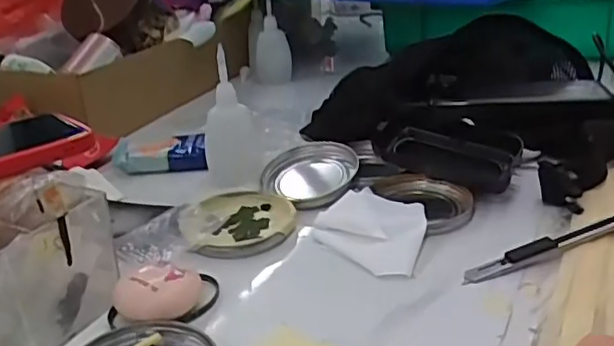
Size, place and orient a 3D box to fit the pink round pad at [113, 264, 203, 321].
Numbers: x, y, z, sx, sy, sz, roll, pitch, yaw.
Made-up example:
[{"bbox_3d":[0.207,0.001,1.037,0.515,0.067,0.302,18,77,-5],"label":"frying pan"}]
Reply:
[{"bbox_3d":[-0.085,0.069,0.358,0.048,0.022,0.028,-10,26,-14],"label":"pink round pad"}]

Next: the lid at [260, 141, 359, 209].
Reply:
[{"bbox_3d":[0.002,-0.001,0.495,0.073,0.021,0.081,-1,25,5],"label":"lid"}]

